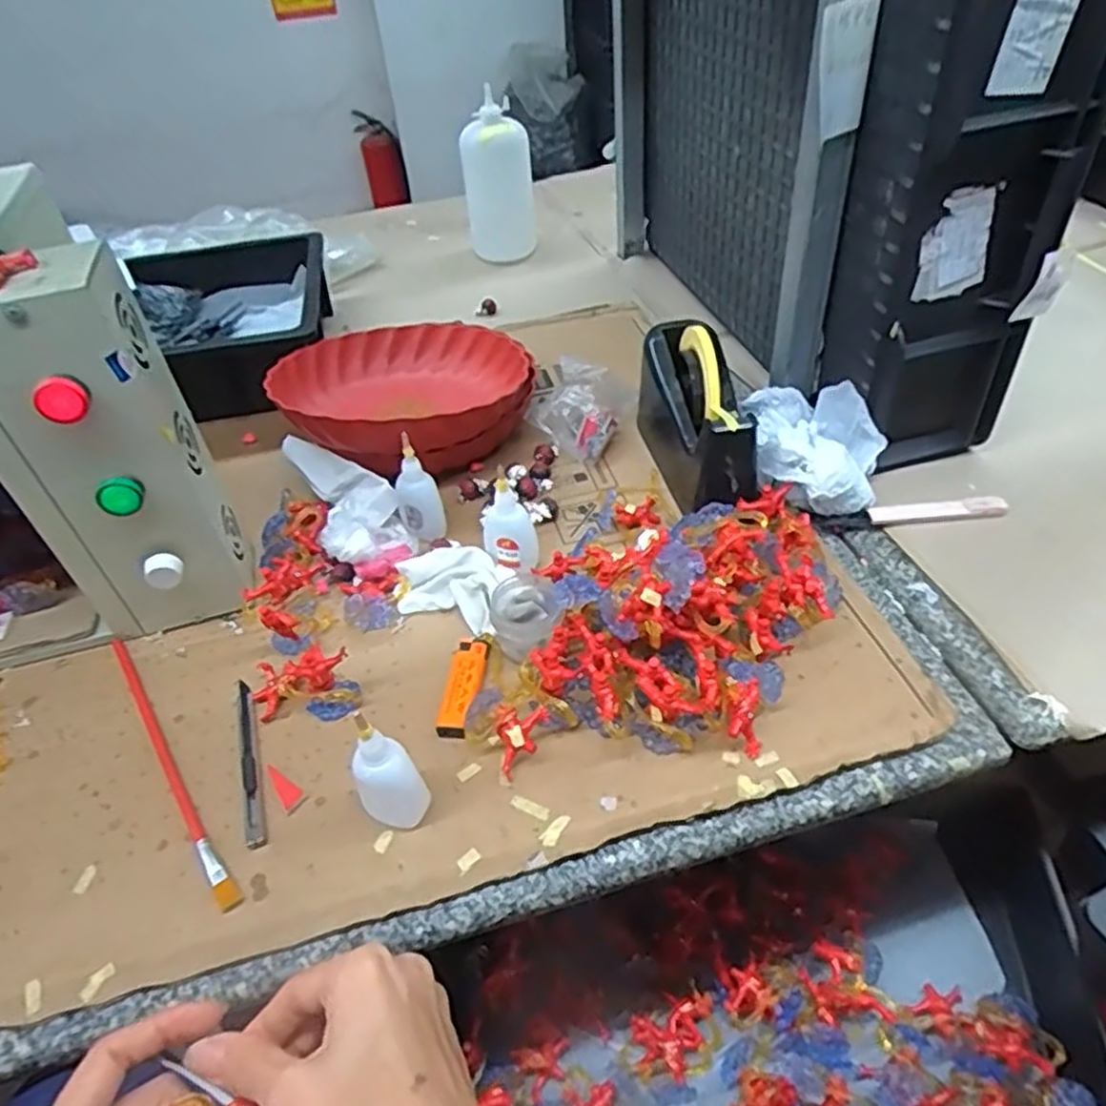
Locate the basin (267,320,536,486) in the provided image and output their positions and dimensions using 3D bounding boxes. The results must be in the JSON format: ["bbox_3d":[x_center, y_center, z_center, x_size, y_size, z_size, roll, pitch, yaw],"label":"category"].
[{"bbox_3d":[-0.150,-0.164,0.771,0.230,0.087,0.252,-3,44,3],"label":"basin"}]

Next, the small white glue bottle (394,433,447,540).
[{"bbox_3d":[-0.118,-0.054,0.653,0.036,0.104,0.024,-12,45,-7],"label":"small white glue bottle"}]

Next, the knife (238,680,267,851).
[{"bbox_3d":[-0.212,0.141,0.529,0.014,0.009,0.139,-17,45,-11],"label":"knife"}]

